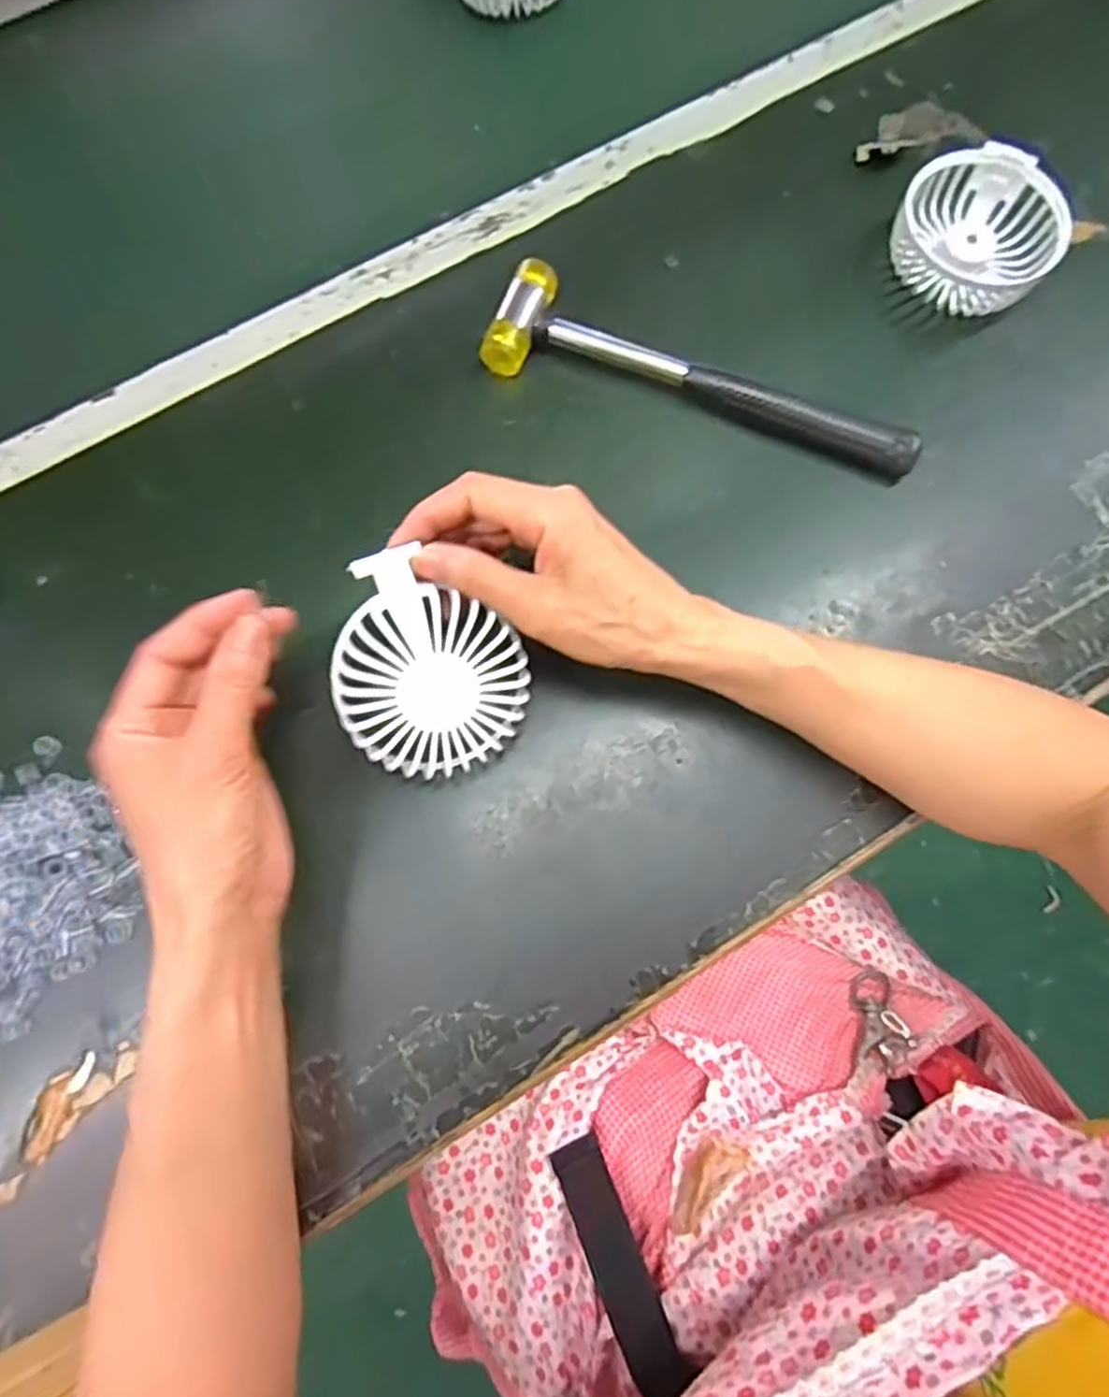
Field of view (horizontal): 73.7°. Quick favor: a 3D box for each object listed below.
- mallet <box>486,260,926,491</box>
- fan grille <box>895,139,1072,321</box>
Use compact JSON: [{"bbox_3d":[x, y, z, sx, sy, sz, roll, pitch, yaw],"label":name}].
[{"bbox_3d":[0.082,-0.178,0.409,0.238,0.031,0.056,17,76,4],"label":"mallet"},{"bbox_3d":[0.243,-0.269,0.432,0.085,0.037,0.087,0,75,0],"label":"fan grille"}]

